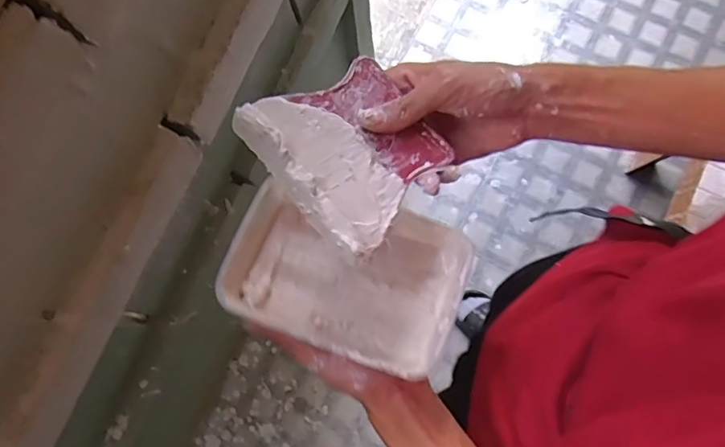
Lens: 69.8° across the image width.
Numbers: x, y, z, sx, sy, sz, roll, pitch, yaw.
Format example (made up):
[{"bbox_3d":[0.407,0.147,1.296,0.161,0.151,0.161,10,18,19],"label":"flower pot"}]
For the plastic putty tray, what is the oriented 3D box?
[{"bbox_3d":[-0.012,0.035,0.395,0.170,0.049,0.114,18,80,4],"label":"plastic putty tray"}]

